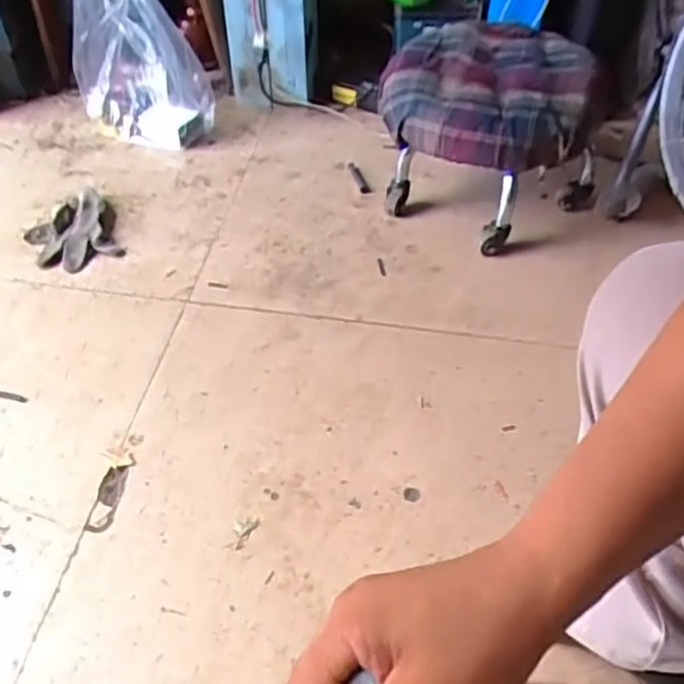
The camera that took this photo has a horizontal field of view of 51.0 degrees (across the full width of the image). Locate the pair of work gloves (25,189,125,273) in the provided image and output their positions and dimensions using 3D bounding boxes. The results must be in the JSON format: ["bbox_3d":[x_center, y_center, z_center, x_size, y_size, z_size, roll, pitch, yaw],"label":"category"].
[{"bbox_3d":[-0.425,-0.176,1.139,0.135,0.026,0.149,-21,50,-19],"label":"pair of work gloves"}]

